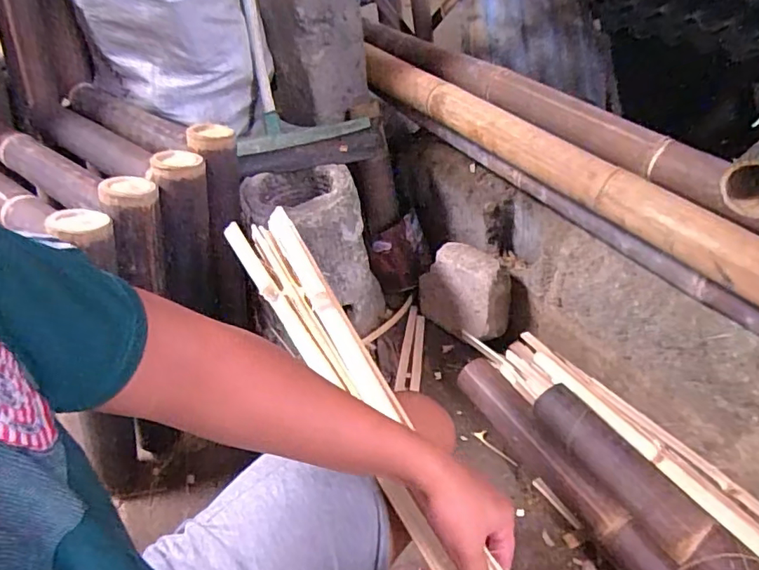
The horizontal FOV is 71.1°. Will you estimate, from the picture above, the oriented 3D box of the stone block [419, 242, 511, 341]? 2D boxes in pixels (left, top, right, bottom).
[{"bbox_3d":[0.173,0.012,1.107,0.200,0.184,0.104,19,49,24],"label":"stone block"}]

